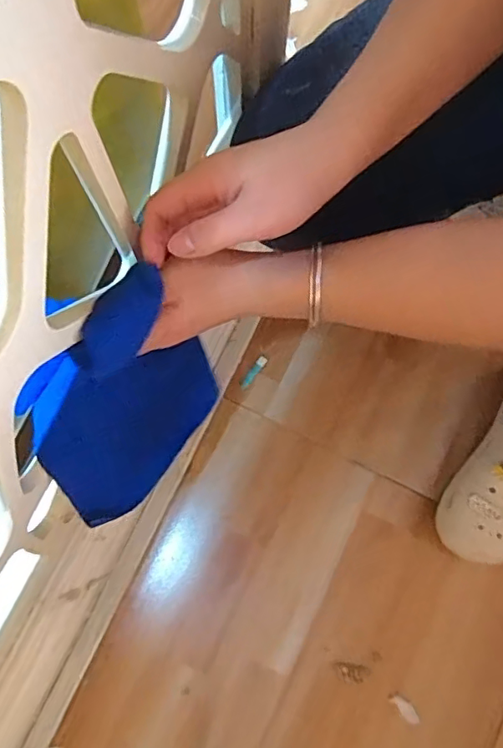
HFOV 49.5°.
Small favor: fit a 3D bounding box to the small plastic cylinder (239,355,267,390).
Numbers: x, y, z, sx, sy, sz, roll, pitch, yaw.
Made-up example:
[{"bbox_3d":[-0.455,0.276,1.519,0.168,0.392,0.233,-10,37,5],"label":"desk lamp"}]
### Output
[{"bbox_3d":[0.002,-0.002,0.645,0.012,0.004,0.046,37,81,7],"label":"small plastic cylinder"}]

